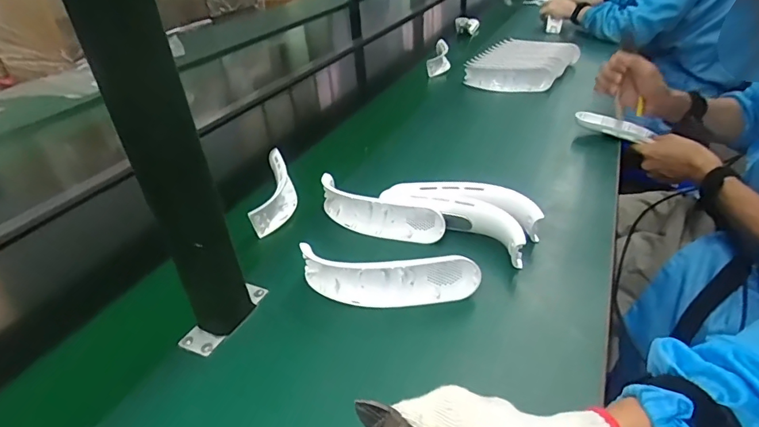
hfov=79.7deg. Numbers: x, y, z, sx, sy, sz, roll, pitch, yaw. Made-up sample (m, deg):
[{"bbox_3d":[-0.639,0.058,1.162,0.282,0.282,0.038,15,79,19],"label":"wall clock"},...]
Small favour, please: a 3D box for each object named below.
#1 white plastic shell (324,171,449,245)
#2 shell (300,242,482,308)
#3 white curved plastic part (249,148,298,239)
[{"bbox_3d":[-0.006,-0.001,0.602,0.189,0.049,0.043,19,40,29],"label":"white plastic shell"},{"bbox_3d":[0.007,0.066,0.491,0.193,0.047,0.034,6,35,13],"label":"shell"},{"bbox_3d":[-0.153,-0.037,0.688,0.047,0.051,0.171,-3,34,0],"label":"white curved plastic part"}]

